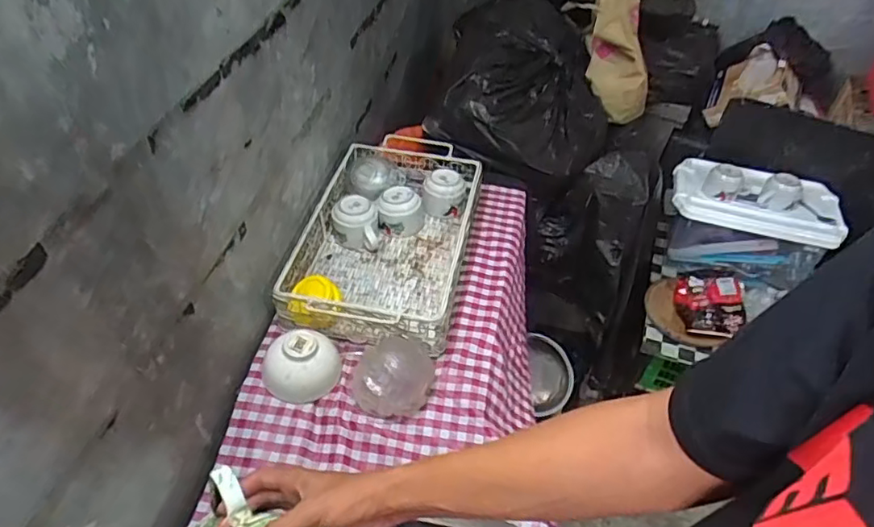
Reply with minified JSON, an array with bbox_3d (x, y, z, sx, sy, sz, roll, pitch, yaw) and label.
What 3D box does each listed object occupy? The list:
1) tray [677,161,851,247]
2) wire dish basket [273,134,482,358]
[{"bbox_3d":[0.826,-0.163,1.475,0.408,0.066,0.210,14,44,10],"label":"tray"},{"bbox_3d":[-0.082,-0.047,0.988,0.257,0.084,0.428,9,44,6],"label":"wire dish basket"}]

